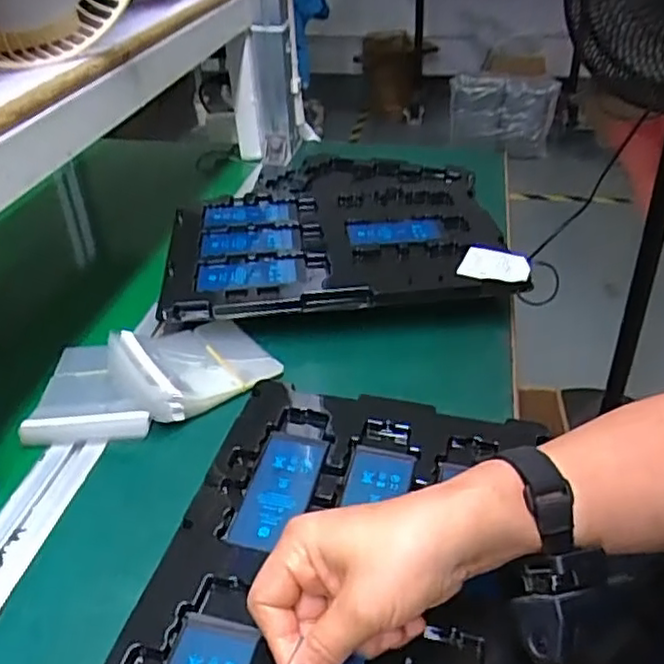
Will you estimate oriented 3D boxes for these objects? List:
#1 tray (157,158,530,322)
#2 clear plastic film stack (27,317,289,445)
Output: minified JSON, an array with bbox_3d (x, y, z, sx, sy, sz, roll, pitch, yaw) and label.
[{"bbox_3d":[0.001,-0.114,0.719,0.334,0.043,0.342,-4,35,-3],"label":"tray"},{"bbox_3d":[-0.141,0.031,0.529,0.183,0.040,0.112,-5,35,-5],"label":"clear plastic film stack"}]

